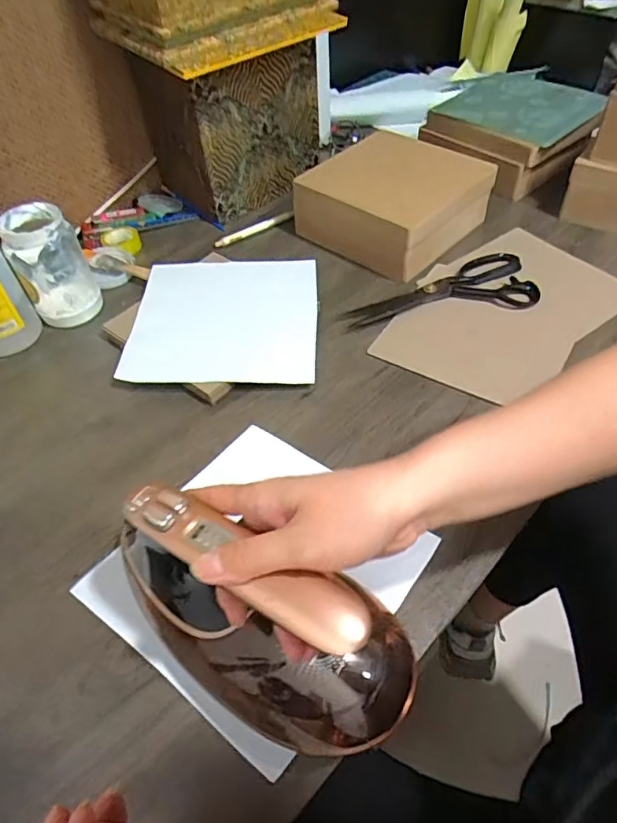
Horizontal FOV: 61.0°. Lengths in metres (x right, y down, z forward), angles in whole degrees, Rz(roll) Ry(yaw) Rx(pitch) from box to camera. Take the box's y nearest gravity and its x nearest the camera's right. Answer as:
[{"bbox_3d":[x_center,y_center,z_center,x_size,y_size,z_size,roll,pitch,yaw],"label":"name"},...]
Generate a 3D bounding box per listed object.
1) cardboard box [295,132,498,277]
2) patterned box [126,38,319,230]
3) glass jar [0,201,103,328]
[{"bbox_3d":[0.114,-0.284,0.696,0.186,0.083,0.194,35,61,28],"label":"cardboard box"},{"bbox_3d":[-0.106,-0.418,0.764,0.211,0.178,0.157,-36,57,-23],"label":"patterned box"},{"bbox_3d":[-0.301,-0.169,0.616,0.075,0.123,0.075,-2,51,2],"label":"glass jar"}]

